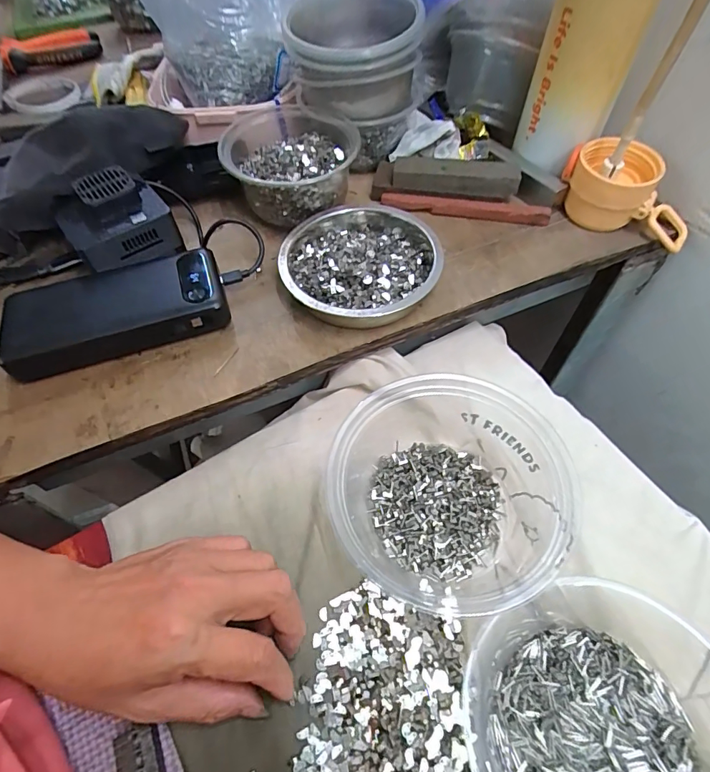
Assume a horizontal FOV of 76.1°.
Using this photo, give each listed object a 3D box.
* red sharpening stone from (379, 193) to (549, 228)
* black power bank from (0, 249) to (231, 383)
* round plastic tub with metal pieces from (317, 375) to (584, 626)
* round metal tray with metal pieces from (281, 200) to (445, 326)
[{"bbox_3d":[0.097,-0.159,0.404,0.145,0.009,0.017,9,57,8],"label":"red sharpening stone"},{"bbox_3d":[-0.178,-0.057,0.341,0.154,0.027,0.073,-16,57,-8],"label":"black power bank"},{"bbox_3d":[0.058,0.054,0.291,0.147,0.051,0.161,-1,57,1],"label":"round plastic tub with metal pieces"},{"bbox_3d":[0.004,-0.100,0.360,0.119,0.033,0.129,-1,57,1],"label":"round metal tray with metal pieces"}]

